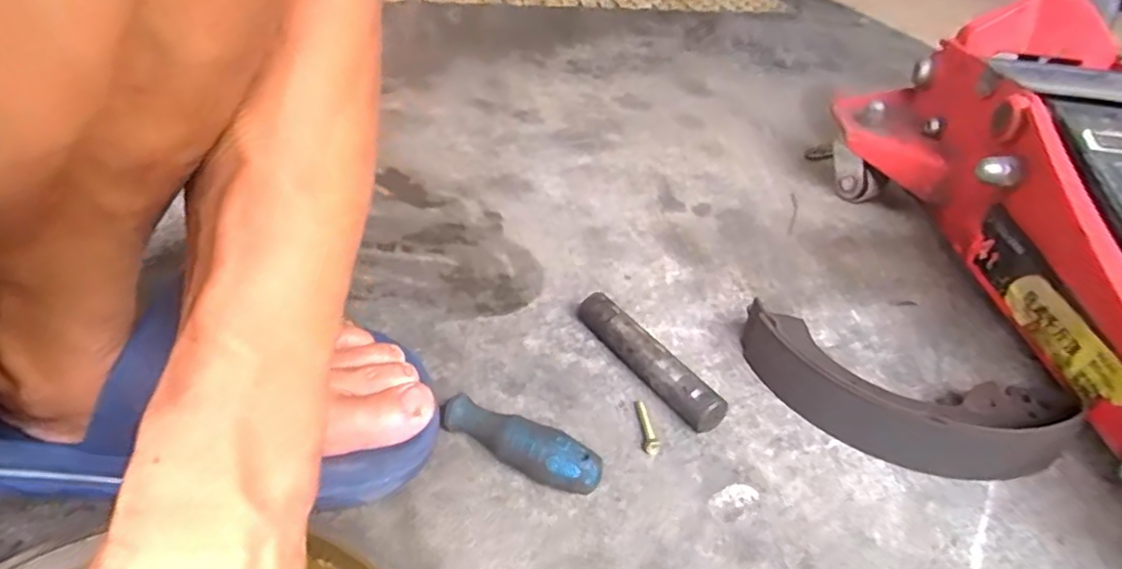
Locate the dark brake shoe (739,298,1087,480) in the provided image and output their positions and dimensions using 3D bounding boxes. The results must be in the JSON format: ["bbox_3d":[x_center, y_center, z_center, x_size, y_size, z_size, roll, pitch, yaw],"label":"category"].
[{"bbox_3d":[0.208,0.068,0.416,0.192,0.049,0.085,21,39,17],"label":"dark brake shoe"}]

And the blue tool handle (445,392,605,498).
[{"bbox_3d":[-0.023,0.089,0.362,0.097,0.033,0.023,28,41,26],"label":"blue tool handle"}]

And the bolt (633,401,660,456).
[{"bbox_3d":[0.052,0.087,0.398,0.009,0.007,0.040,3,37,-6],"label":"bolt"}]

